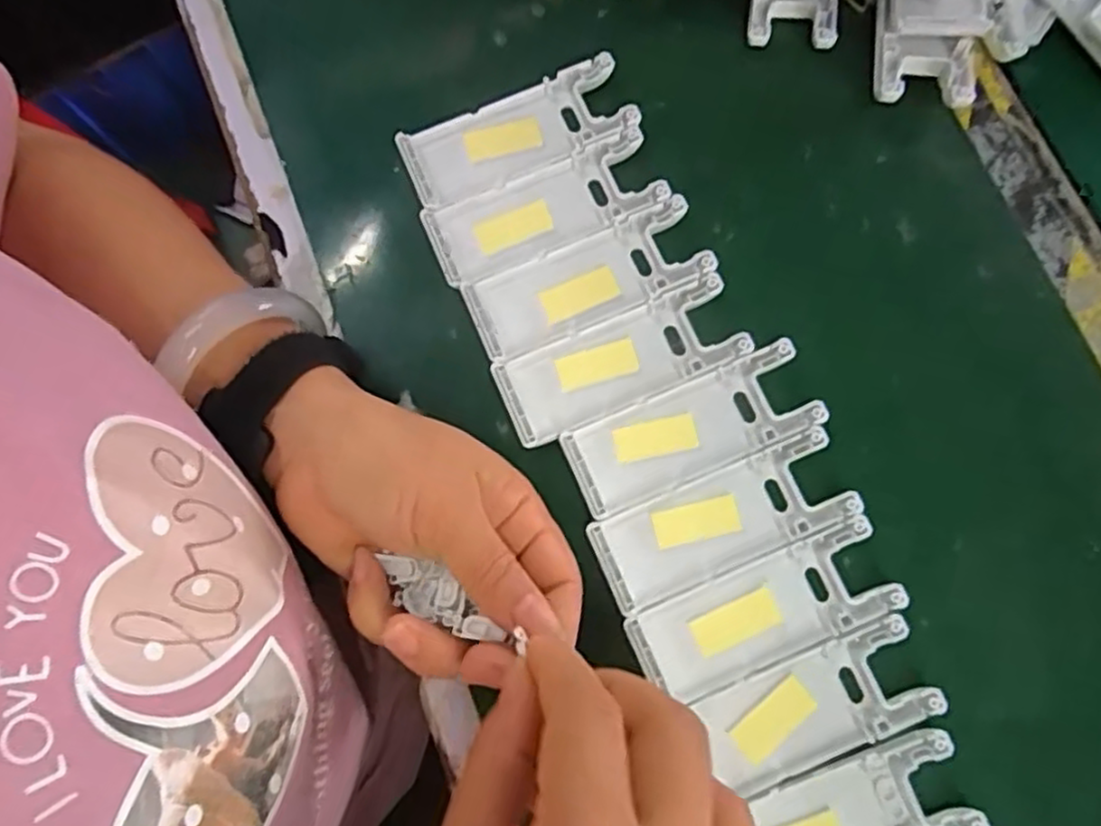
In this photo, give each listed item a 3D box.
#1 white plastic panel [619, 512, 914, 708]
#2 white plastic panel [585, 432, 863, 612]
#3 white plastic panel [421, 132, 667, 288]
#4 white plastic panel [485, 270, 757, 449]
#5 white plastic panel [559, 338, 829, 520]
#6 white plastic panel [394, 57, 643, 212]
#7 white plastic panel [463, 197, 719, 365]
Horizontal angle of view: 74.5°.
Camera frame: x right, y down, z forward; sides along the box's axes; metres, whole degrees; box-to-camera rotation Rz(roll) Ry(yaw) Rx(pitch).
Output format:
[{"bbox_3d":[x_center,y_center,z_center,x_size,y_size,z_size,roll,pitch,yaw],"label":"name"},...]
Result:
[{"bbox_3d":[0.085,0.079,0.286,0.101,0.009,0.038,-23,79,-3],"label":"white plastic panel"},{"bbox_3d":[0.070,0.044,0.294,0.102,0.009,0.038,-23,79,-3],"label":"white plastic panel"},{"bbox_3d":[-0.003,-0.092,0.325,0.103,0.009,0.038,-23,79,-3],"label":"white plastic panel"},{"bbox_3d":[0.030,-0.022,0.309,0.103,0.009,0.039,-23,79,-3],"label":"white plastic panel"},{"bbox_3d":[0.059,0.007,0.302,0.103,0.009,0.039,-23,79,-3],"label":"white plastic panel"},{"bbox_3d":[-0.015,-0.128,0.335,0.103,0.014,0.039,-22,79,-3],"label":"white plastic panel"},{"bbox_3d":[0.016,-0.059,0.317,0.102,0.010,0.040,-23,79,-3],"label":"white plastic panel"}]

